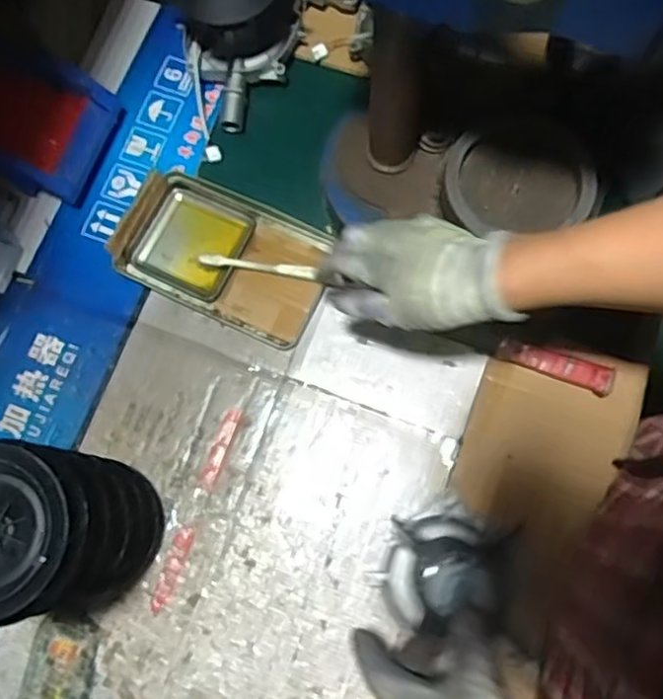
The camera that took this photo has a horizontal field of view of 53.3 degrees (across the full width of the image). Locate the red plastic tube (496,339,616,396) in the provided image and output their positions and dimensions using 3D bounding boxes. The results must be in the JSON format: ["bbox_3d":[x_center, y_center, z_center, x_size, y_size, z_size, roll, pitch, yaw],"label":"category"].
[{"bbox_3d":[0.200,0.013,0.590,0.101,0.012,0.023,20,77,8],"label":"red plastic tube"}]

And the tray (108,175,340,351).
[{"bbox_3d":[-0.100,-0.091,0.626,0.193,0.027,0.118,23,77,9],"label":"tray"}]

